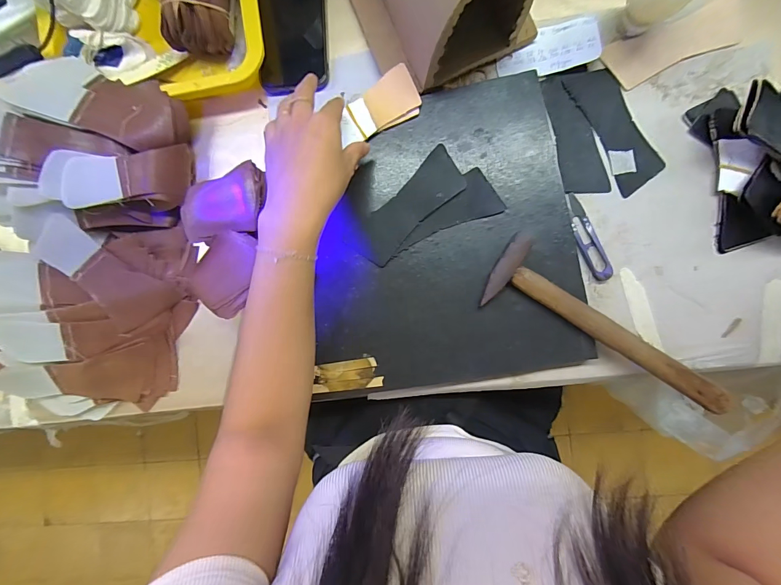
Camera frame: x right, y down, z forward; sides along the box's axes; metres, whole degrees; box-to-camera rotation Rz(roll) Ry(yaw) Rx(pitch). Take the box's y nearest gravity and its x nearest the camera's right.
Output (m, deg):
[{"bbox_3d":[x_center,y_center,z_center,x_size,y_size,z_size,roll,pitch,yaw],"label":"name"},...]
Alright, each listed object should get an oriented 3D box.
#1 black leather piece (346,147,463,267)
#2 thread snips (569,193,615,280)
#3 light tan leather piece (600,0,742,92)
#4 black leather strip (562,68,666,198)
[{"bbox_3d":[0.016,-0.088,0.387,0.139,0.007,0.051,-43,84,9],"label":"black leather piece"},{"bbox_3d":[0.210,-0.060,0.387,0.022,0.007,0.097,-24,88,5],"label":"thread snips"},{"bbox_3d":[0.296,-0.261,0.377,0.134,0.004,0.048,-22,89,5],"label":"light tan leather piece"},{"bbox_3d":[0.240,-0.176,0.388,0.048,0.005,0.137,-28,88,5],"label":"black leather strip"}]

